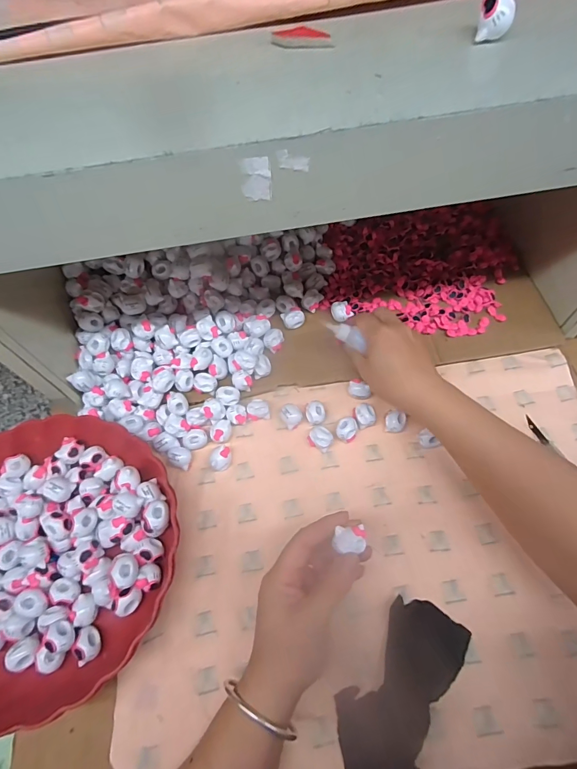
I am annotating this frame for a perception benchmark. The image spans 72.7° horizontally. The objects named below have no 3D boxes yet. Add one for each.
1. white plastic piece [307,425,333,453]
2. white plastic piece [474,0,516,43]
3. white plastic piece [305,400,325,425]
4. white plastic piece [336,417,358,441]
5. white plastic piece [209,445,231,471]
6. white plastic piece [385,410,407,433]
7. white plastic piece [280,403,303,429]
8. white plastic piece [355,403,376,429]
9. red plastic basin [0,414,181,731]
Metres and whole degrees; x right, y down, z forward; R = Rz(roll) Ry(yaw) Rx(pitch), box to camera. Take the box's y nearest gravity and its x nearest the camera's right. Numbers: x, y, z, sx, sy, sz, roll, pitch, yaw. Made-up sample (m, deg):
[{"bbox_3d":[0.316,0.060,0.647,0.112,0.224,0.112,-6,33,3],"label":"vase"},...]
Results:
[{"bbox_3d":[0.034,0.056,0.415,0.025,0.016,0.022,27,70,15],"label":"white plastic piece"},{"bbox_3d":[0.126,-0.223,0.237,0.020,0.022,0.014,17,65,12],"label":"white plastic piece"},{"bbox_3d":[0.029,0.032,0.428,0.021,0.018,0.024,-1,65,3],"label":"white plastic piece"},{"bbox_3d":[0.062,0.048,0.418,0.021,0.014,0.024,18,68,11],"label":"white plastic piece"},{"bbox_3d":[-0.071,0.078,0.411,0.023,0.018,0.021,-1,65,3],"label":"white plastic piece"},{"bbox_3d":[0.114,0.040,0.417,0.021,0.016,0.018,9,66,7],"label":"white plastic piece"},{"bbox_3d":[0.003,0.034,0.429,0.021,0.019,0.025,-37,69,-13],"label":"white plastic piece"},{"bbox_3d":[0.083,0.032,0.423,0.021,0.013,0.026,-12,65,-2],"label":"white plastic piece"},{"bbox_3d":[-0.221,0.146,0.360,0.240,0.056,0.231,-1,65,3],"label":"red plastic basin"}]

